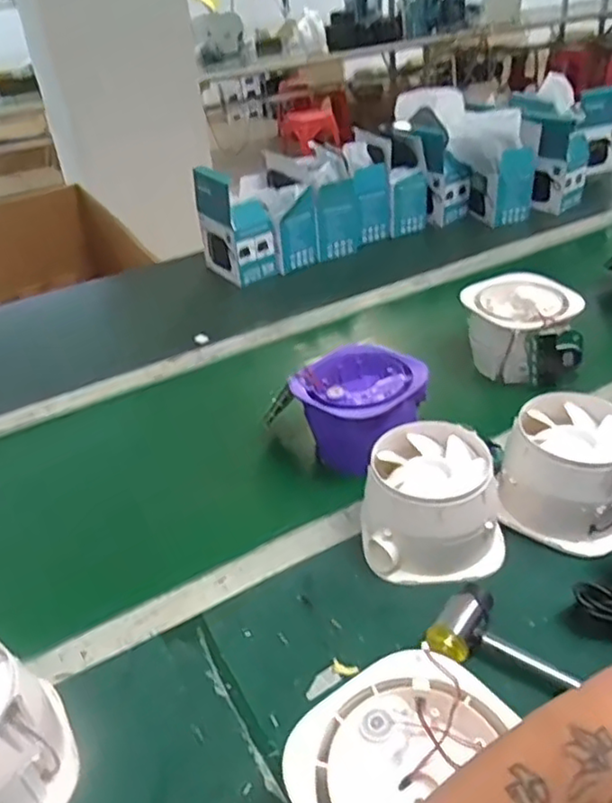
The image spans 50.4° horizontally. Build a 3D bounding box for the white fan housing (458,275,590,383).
[{"bbox_3d":[0.297,-0.096,0.928,0.151,0.122,0.139,-4,34,3],"label":"white fan housing"}]

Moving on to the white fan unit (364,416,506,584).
[{"bbox_3d":[0.127,0.099,0.654,0.137,0.101,0.126,-3,34,1],"label":"white fan unit"}]

